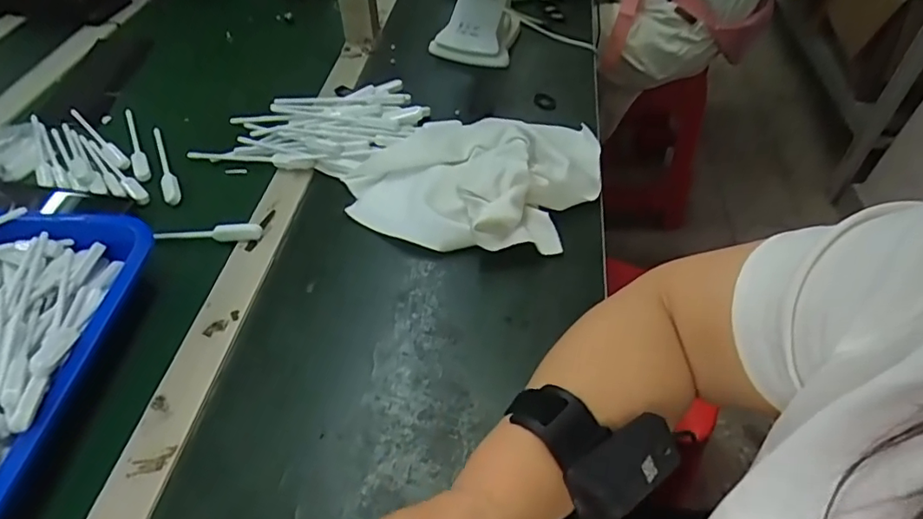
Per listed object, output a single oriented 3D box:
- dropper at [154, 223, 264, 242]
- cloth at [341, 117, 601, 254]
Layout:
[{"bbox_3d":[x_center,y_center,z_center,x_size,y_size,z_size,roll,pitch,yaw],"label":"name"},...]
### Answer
[{"bbox_3d":[-0.230,-0.023,0.510,0.088,0.019,0.013,-5,49,-4],"label":"dropper"},{"bbox_3d":[0.014,-0.089,0.549,0.241,0.047,0.206,9,49,8],"label":"cloth"}]

